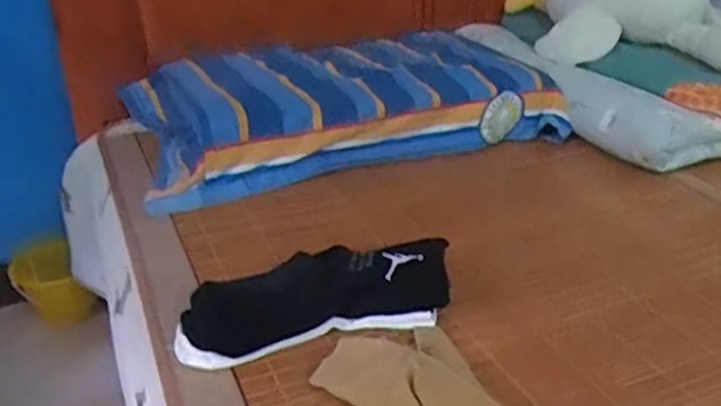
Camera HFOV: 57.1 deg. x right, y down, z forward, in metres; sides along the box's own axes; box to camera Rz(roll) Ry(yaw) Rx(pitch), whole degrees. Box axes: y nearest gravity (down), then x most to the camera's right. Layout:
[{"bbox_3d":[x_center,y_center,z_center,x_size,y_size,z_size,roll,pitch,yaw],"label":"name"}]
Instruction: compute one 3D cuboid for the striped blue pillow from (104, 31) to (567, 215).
[{"bbox_3d":[-0.057,-0.185,1.125,0.634,0.112,0.446,-11,28,-19],"label":"striped blue pillow"}]

